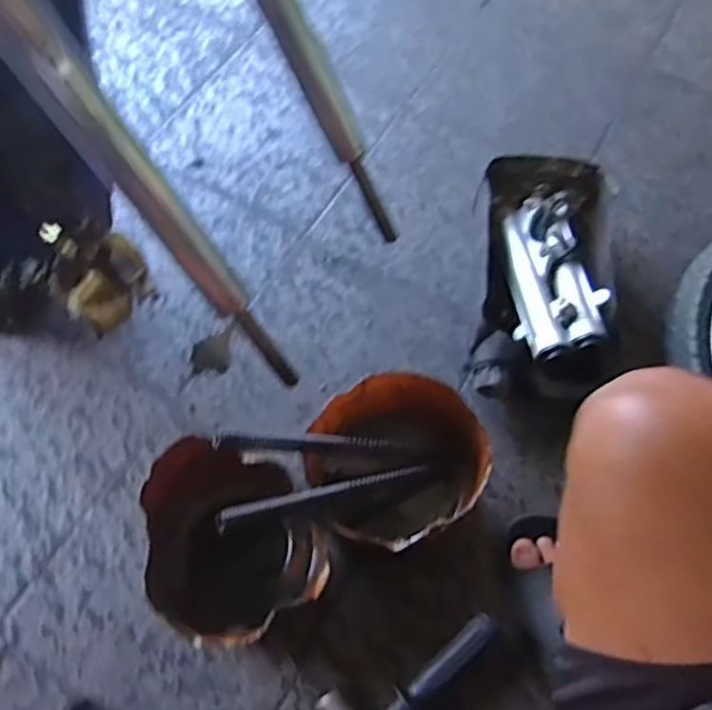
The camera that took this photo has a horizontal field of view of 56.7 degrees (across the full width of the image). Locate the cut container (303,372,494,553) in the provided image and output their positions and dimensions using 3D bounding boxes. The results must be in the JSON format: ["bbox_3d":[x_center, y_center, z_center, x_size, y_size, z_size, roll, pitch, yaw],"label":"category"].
[{"bbox_3d":[0.043,0.120,0.736,0.177,0.101,0.177,1,64,-2],"label":"cut container"}]

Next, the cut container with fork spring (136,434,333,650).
[{"bbox_3d":[-0.121,0.193,0.692,0.166,0.111,0.196,-9,65,-6],"label":"cut container with fork spring"}]

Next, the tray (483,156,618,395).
[{"bbox_3d":[0.249,-0.101,0.848,0.159,0.114,0.328,3,64,-1],"label":"tray"}]

